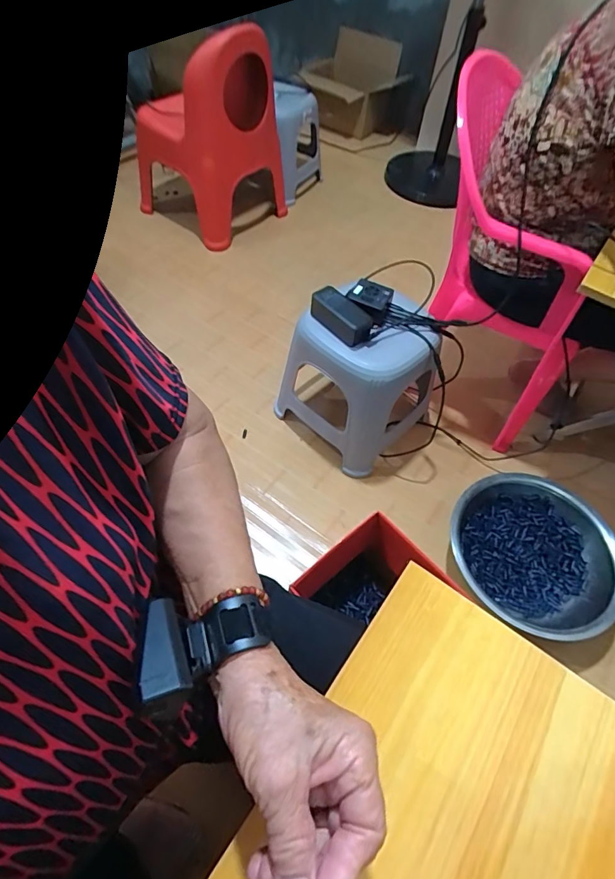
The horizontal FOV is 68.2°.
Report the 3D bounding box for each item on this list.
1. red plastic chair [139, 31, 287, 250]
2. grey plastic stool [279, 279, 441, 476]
[{"bbox_3d":[-0.318,-0.981,1.477,0.427,0.515,0.372,33,59,18],"label":"red plastic chair"},{"bbox_3d":[0.117,-0.133,1.020,0.285,0.336,0.272,39,61,21],"label":"grey plastic stool"}]

